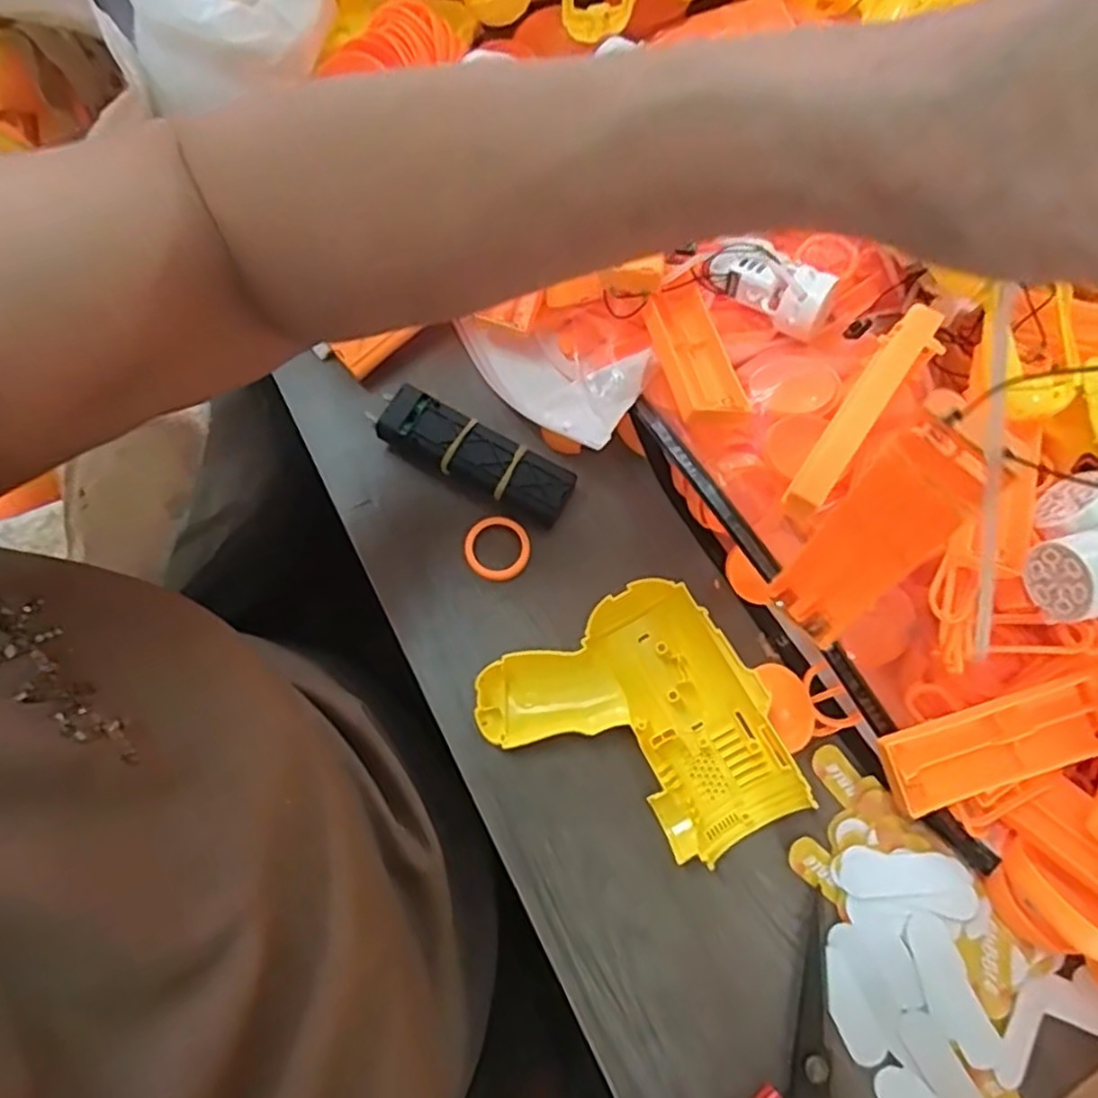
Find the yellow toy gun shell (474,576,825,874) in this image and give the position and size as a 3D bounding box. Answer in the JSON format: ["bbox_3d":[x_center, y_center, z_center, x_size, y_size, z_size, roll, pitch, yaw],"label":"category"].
[{"bbox_3d":[0.044,0.094,0.353,0.119,0.033,0.129,-29,75,-10],"label":"yellow toy gun shell"}]

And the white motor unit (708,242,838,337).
[{"bbox_3d":[0.119,-0.143,0.384,0.064,0.027,0.029,36,75,9],"label":"white motor unit"}]

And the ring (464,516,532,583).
[{"bbox_3d":[-0.028,0.000,0.393,0.035,0.010,0.034,1,72,-2],"label":"ring"}]

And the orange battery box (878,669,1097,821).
[{"bbox_3d":[0.202,0.083,0.312,0.110,0.025,0.035,-16,73,-7],"label":"orange battery box"}]

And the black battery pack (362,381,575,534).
[{"bbox_3d":[-0.042,-0.052,0.397,0.114,0.023,0.031,26,73,6],"label":"black battery pack"}]

